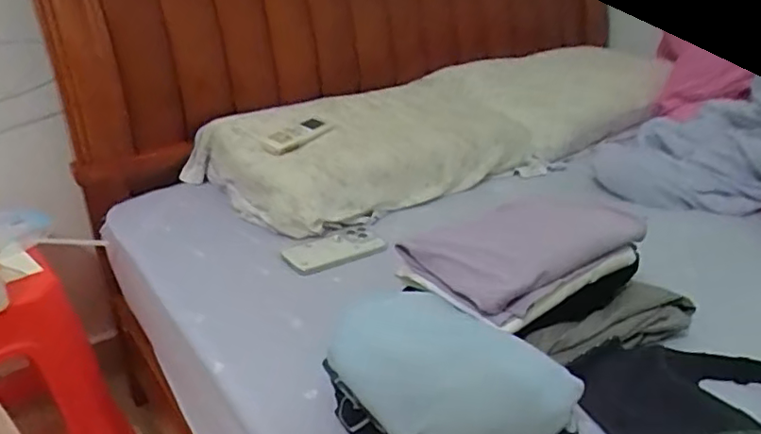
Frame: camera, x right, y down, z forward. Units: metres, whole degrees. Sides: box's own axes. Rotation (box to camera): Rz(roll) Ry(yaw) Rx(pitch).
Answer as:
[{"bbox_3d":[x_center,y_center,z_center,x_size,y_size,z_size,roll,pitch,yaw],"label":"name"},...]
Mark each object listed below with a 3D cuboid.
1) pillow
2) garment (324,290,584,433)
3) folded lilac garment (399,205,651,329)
[{"bbox_3d":[0.109,-0.170,1.135,0.841,0.150,0.378,-17,30,-31],"label":"pillow"},{"bbox_3d":[0.045,0.127,0.510,0.128,0.055,0.212,-17,30,-32],"label":"garment"},{"bbox_3d":[0.150,0.024,0.641,0.221,0.054,0.148,-15,29,-28],"label":"folded lilac garment"}]

